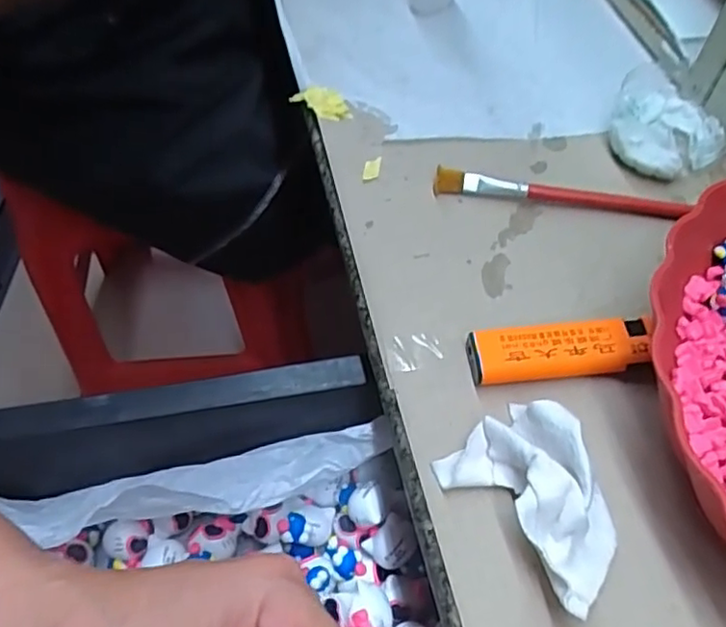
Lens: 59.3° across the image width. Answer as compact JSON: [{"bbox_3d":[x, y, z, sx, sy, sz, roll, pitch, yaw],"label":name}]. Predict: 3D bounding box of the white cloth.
[{"bbox_3d":[0.067,0.066,0.235,0.048,0.025,0.068,-34,61,-20],"label":"white cloth"}]

